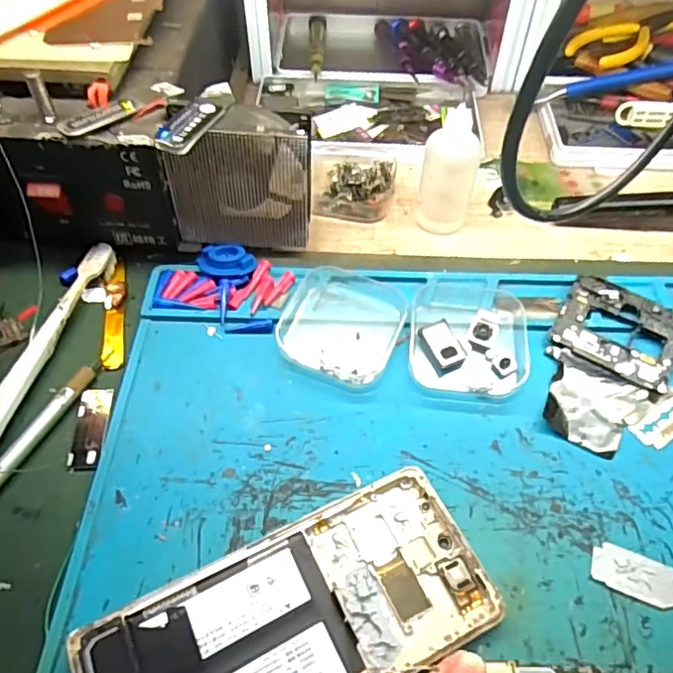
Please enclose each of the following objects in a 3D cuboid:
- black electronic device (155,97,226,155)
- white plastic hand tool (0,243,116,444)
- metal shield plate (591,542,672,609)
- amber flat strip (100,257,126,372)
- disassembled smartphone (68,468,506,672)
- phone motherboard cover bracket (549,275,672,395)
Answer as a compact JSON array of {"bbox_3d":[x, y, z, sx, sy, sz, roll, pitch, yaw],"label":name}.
[{"bbox_3d":[-0.076,-0.108,0.294,0.020,0.007,0.044,20,57,13],"label":"black electronic device"},{"bbox_3d":[-0.165,0.019,0.301,0.024,0.012,0.179,12,55,8],"label":"white plastic hand tool"},{"bbox_3d":[0.133,0.104,0.250,0.039,0.004,0.019,18,56,12],"label":"metal shield plate"},{"bbox_3d":[-0.130,-0.015,0.336,0.012,0.006,0.079,-8,55,-6],"label":"amber flat strip"},{"bbox_3d":[-0.017,0.118,0.233,0.162,0.013,0.073,-23,58,-16],"label":"disassembled smartphone"},{"bbox_3d":[0.161,-0.003,0.325,0.066,0.007,0.059,28,59,18],"label":"phone motherboard cover bracket"}]

